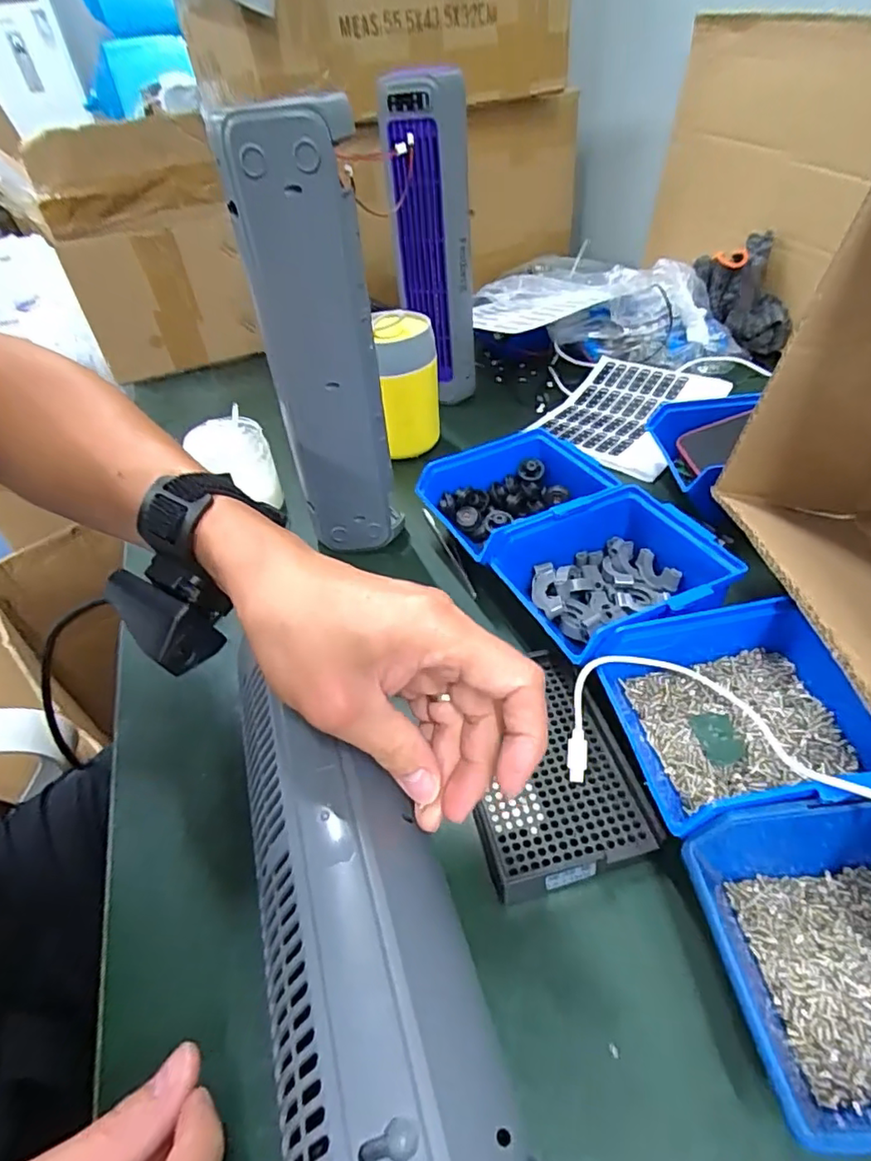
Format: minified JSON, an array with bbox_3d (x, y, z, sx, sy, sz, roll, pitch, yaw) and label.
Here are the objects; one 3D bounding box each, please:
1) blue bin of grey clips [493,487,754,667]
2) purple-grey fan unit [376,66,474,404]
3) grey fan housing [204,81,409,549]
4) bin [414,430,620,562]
[{"bbox_3d":[0.124,-0.004,0.409,0.135,0.057,0.121,-21,45,-15],"label":"blue bin of grey clips"},{"bbox_3d":[-0.005,-0.350,0.628,0.086,0.296,0.068,-8,43,-1],"label":"purple-grey fan unit"},{"bbox_3d":[-0.080,-0.154,0.425,0.077,0.297,0.050,-18,44,-11],"label":"grey fan housing"},{"bbox_3d":[0.076,-0.064,0.496,0.153,0.068,0.117,-19,44,-13],"label":"bin"}]

